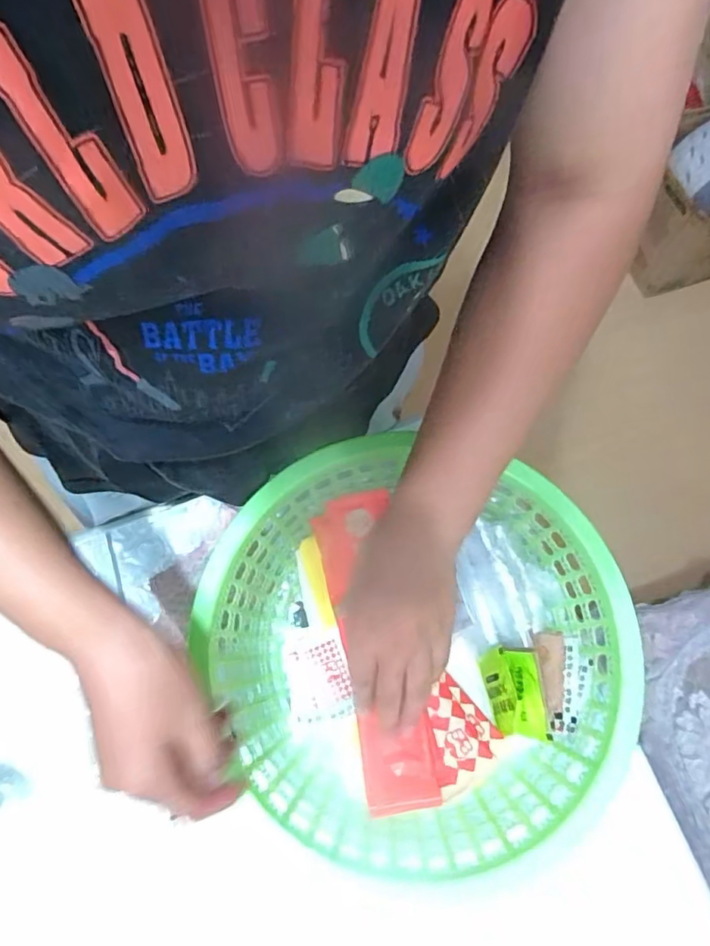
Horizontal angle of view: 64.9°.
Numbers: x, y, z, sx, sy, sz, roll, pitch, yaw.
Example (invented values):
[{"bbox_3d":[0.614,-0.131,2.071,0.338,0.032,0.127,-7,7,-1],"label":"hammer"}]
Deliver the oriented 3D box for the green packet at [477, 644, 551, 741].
[{"bbox_3d":[0.127,0.177,0.450,0.035,0.049,0.065,-6,71,-1],"label":"green packet"}]

